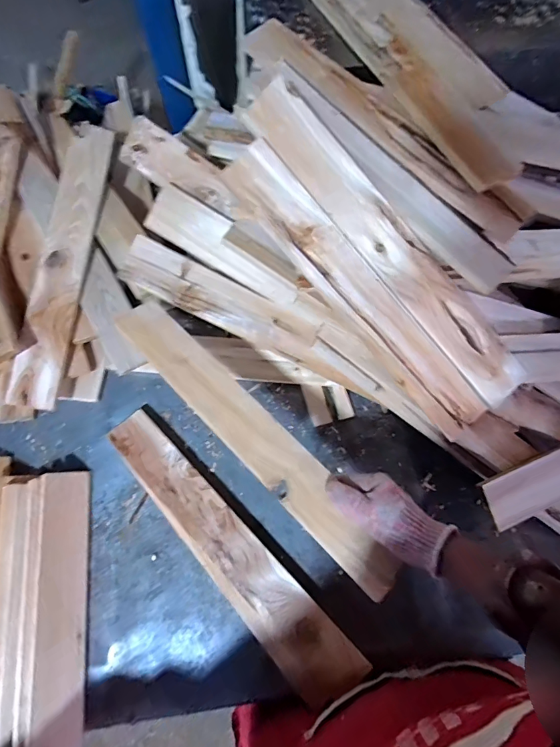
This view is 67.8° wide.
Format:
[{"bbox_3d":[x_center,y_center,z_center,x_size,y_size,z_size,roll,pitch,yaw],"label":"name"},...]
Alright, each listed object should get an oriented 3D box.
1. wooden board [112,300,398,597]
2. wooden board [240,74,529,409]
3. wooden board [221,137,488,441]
[{"bbox_3d":[-0.041,0.069,0.527,0.068,0.022,0.475,-41,72,-13],"label":"wooden board"},{"bbox_3d":[0.149,-0.156,0.533,0.077,0.018,0.491,-45,99,-14],"label":"wooden board"},{"bbox_3d":[0.110,-0.096,0.532,0.063,0.010,0.449,-44,100,-1],"label":"wooden board"}]

